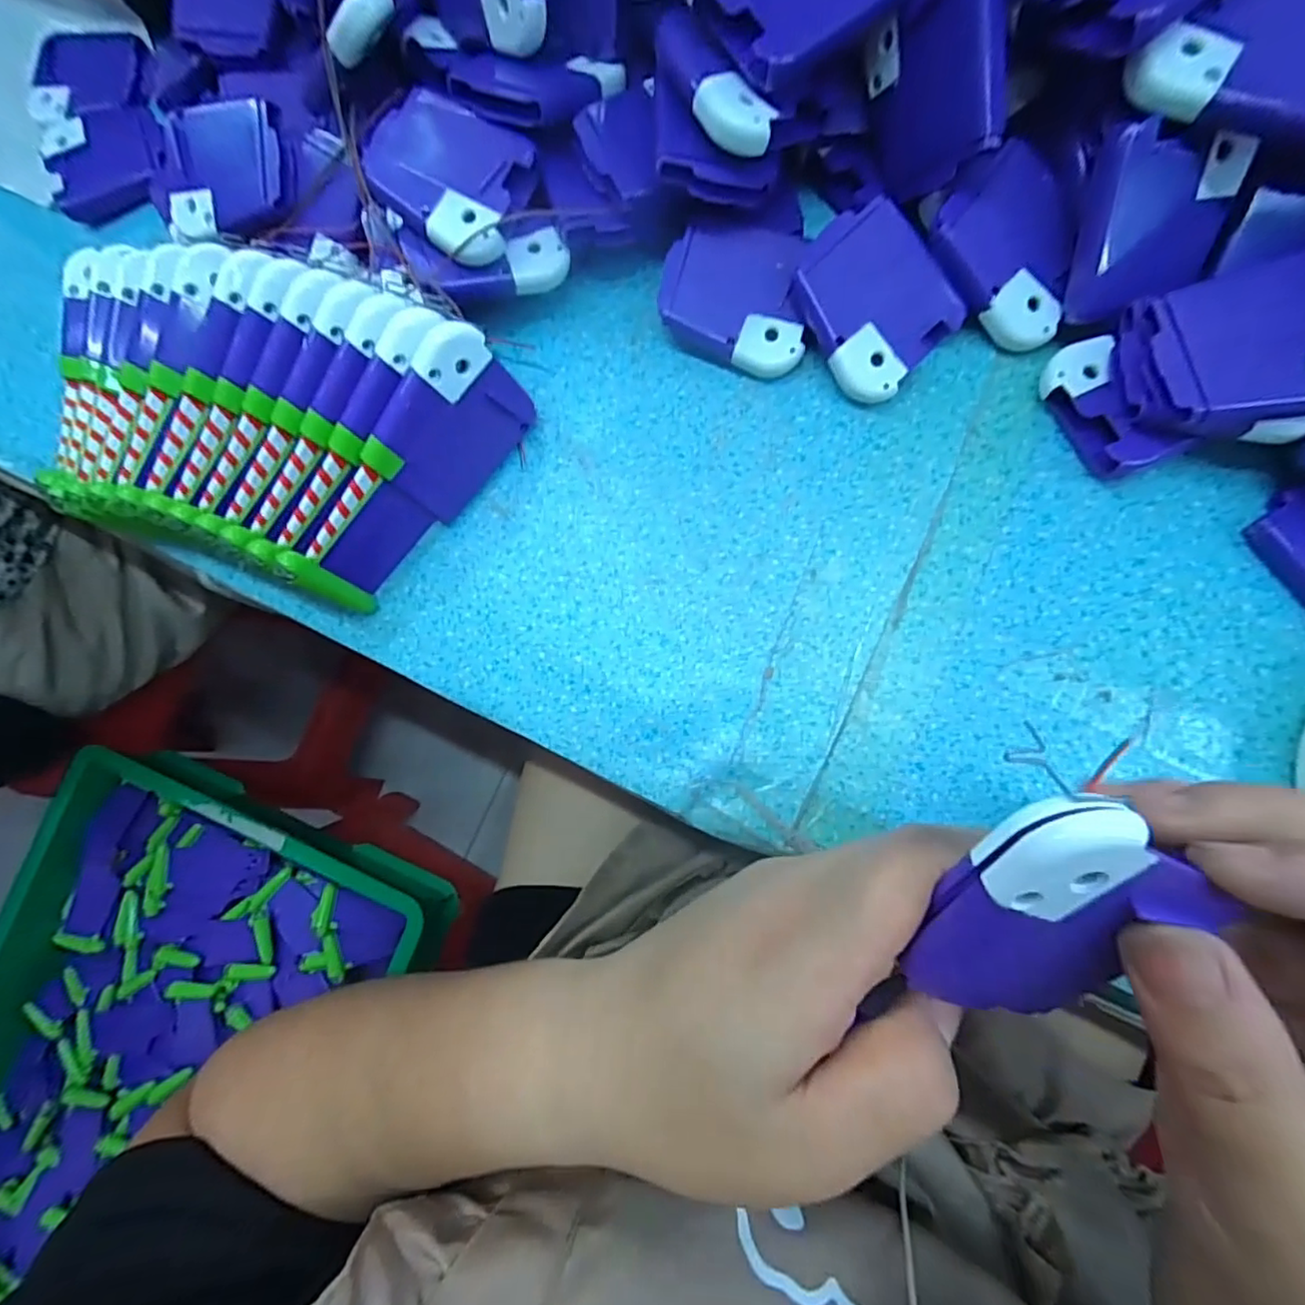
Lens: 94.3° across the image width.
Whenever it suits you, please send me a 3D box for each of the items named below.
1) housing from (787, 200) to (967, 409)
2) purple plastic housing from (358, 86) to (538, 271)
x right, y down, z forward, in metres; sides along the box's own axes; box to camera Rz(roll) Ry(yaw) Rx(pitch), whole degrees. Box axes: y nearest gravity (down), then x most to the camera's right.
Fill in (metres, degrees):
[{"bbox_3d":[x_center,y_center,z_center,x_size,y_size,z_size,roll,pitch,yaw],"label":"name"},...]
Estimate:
[{"bbox_3d":[0.085,-0.135,0.235,0.049,0.012,0.062,-35,95,6],"label":"housing"},{"bbox_3d":[-0.081,-0.185,0.237,0.060,0.009,0.049,26,91,0],"label":"purple plastic housing"}]

